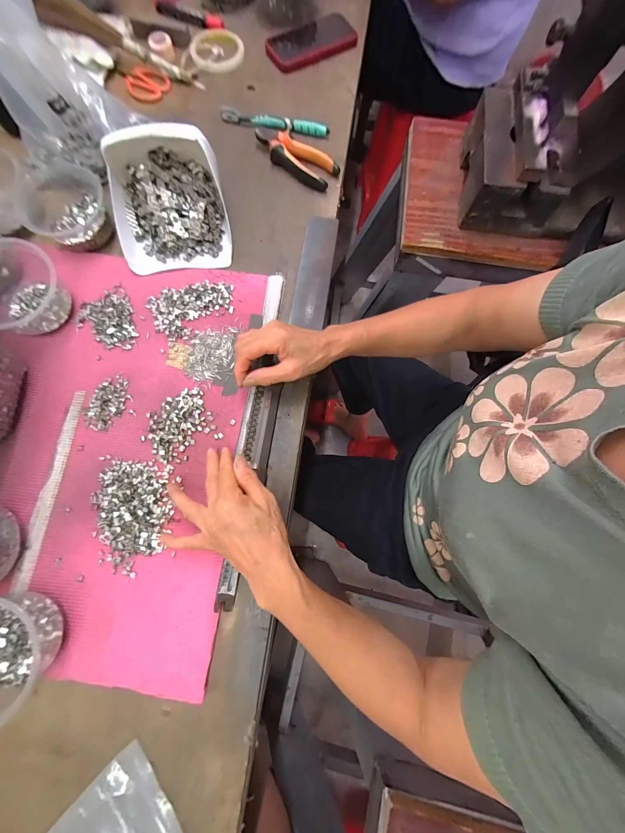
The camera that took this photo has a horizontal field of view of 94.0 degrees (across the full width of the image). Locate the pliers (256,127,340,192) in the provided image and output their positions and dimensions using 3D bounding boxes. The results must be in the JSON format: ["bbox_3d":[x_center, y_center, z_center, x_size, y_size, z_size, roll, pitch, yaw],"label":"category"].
[{"bbox_3d":[-0.027,-0.426,0.477,0.150,0.029,0.058,40,79,7],"label":"pliers"}]

